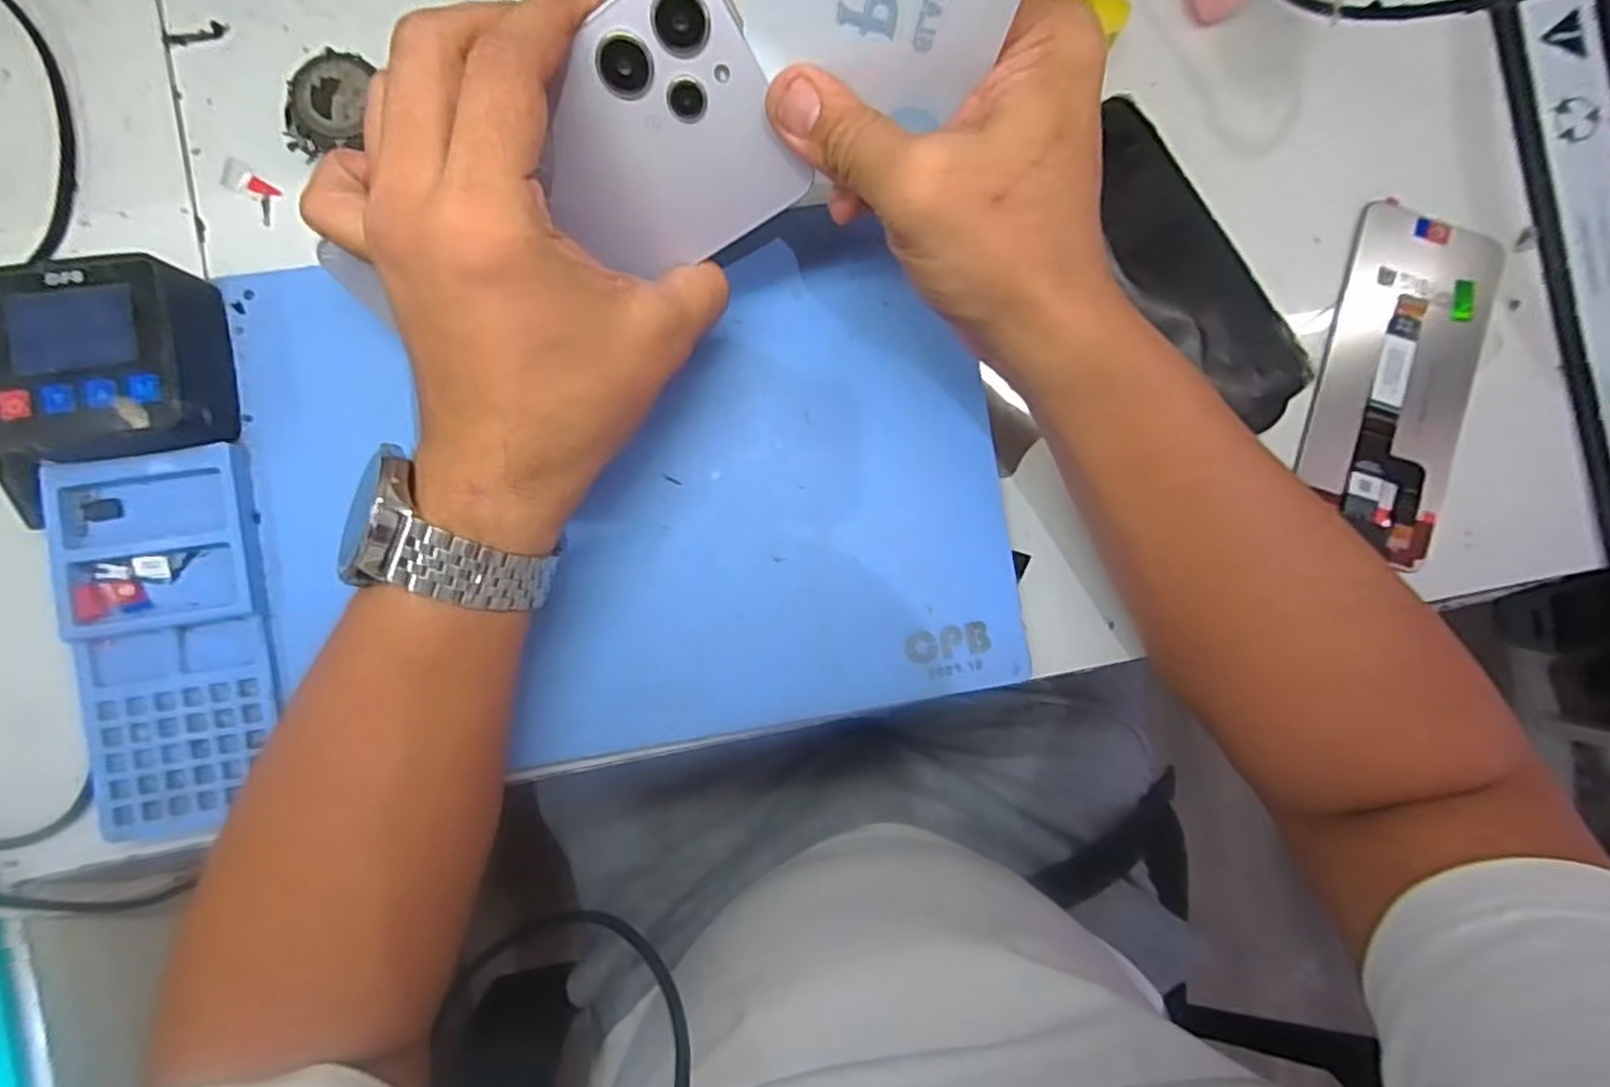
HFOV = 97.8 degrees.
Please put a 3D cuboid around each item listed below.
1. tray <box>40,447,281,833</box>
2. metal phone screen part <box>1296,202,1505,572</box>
[{"bbox_3d":[-0.254,0.040,0.285,0.069,0.017,0.149,-9,90,-3],"label":"tray"},{"bbox_3d":[0.274,-0.076,0.322,0.072,0.006,0.152,18,88,-3],"label":"metal phone screen part"}]

